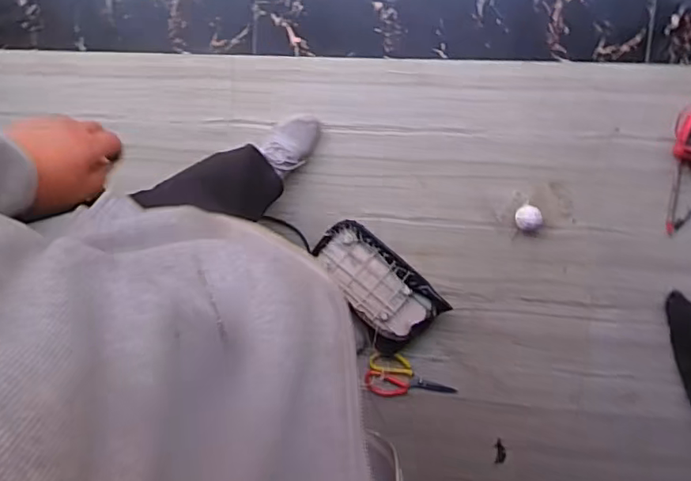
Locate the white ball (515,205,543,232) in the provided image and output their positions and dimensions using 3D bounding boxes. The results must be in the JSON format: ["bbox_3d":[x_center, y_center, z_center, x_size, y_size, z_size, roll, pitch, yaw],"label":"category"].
[{"bbox_3d":[0.394,-0.049,1.177,0.054,0.050,0.052,1,101,7],"label":"white ball"}]

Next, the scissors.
[{"bbox_3d":[0.150,0.327,1.264,0.214,0.017,0.102,17,99,-10],"label":"scissors"}]

